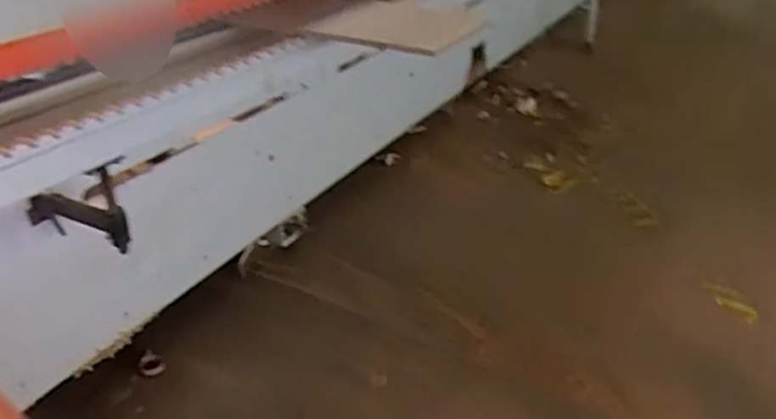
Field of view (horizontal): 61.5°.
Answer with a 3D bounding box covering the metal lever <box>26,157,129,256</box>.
[{"bbox_3d":[-0.704,-0.018,1.473,0.299,0.205,0.058,5,23,22],"label":"metal lever"}]

